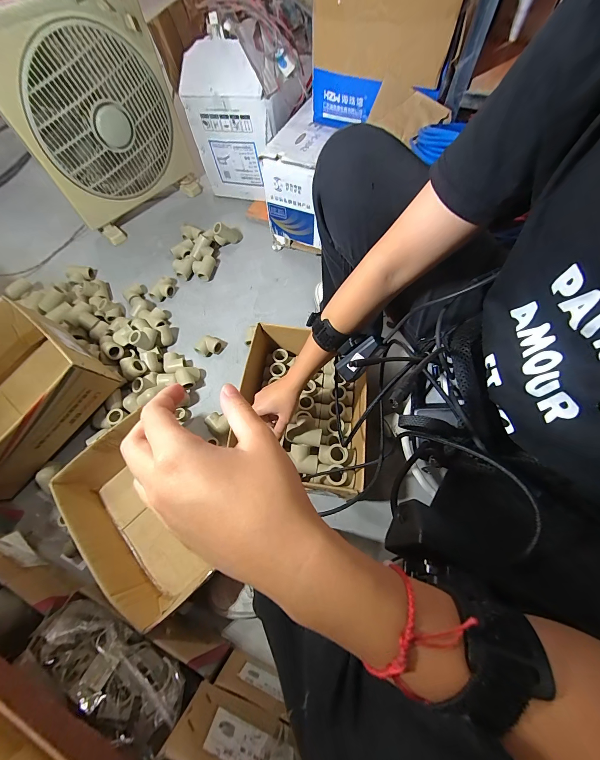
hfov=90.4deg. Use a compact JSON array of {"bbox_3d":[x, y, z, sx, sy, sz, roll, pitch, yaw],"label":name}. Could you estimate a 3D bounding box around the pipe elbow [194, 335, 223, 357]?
[{"bbox_3d":[-0.214,-0.077,0.703,0.048,0.035,0.043,18,66,9],"label":"pipe elbow"}]

